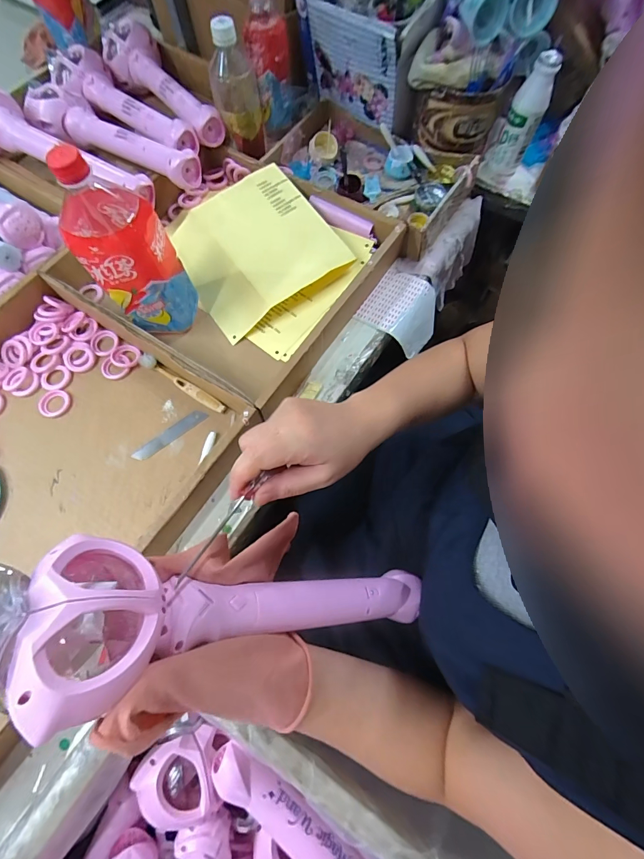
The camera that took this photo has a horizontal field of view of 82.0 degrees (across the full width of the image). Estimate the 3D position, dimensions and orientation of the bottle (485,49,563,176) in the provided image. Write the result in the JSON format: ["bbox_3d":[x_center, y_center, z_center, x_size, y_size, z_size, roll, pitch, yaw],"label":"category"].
[{"bbox_3d":[0.308,-0.473,0.568,0.050,0.148,0.041,26,72,8],"label":"bottle"}]

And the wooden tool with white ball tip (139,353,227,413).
[{"bbox_3d":[-0.182,-0.060,0.480,0.140,0.010,0.017,32,73,10],"label":"wooden tool with white ball tip"}]

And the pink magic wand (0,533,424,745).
[{"bbox_3d":[-0.048,0.133,0.279,0.346,0.046,0.088,16,64,-38],"label":"pink magic wand"}]

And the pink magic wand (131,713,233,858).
[{"bbox_3d":[-0.086,0.443,0.312,0.067,0.035,0.335,-20,71,-8],"label":"pink magic wand"}]

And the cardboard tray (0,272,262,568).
[{"bbox_3d":[-0.316,0.020,0.429,0.377,0.056,0.338,32,73,10],"label":"cardboard tray"}]

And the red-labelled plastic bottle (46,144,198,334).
[{"bbox_3d":[-0.217,-0.199,0.423,0.083,0.215,0.080,15,70,5],"label":"red-labelled plastic bottle"}]

